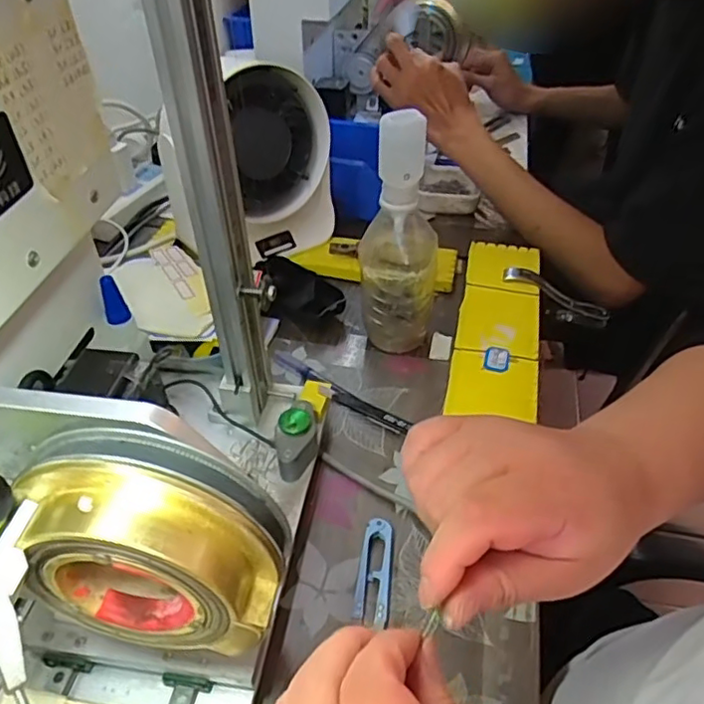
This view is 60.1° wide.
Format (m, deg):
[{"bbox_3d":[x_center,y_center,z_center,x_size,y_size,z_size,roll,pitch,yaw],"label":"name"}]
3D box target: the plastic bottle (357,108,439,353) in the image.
[{"bbox_3d":[0.040,-0.097,0.521,0.063,0.218,0.065,3,42,4],"label":"plastic bottle"}]

